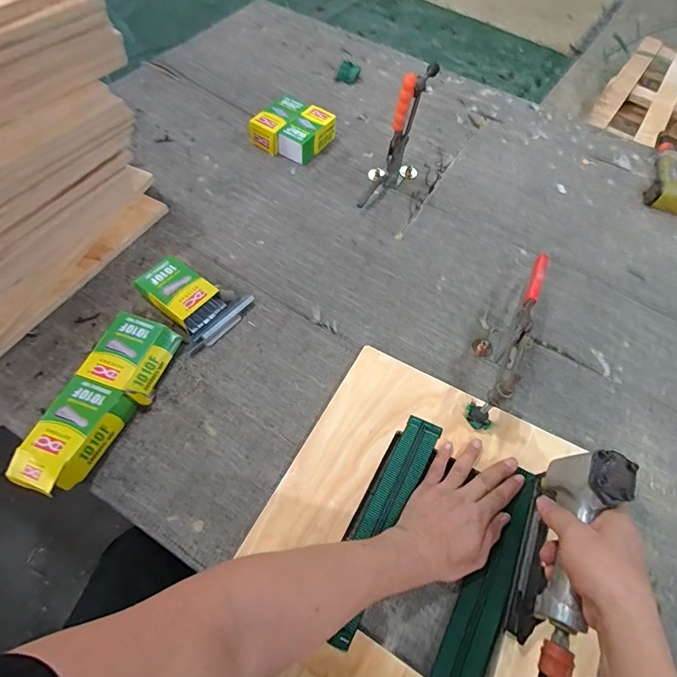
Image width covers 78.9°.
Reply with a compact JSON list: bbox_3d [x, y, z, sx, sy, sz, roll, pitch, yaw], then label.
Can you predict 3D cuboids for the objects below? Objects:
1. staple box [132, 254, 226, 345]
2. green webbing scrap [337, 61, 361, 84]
[{"bbox_3d":[-0.247,-0.070,0.643,0.128,0.035,0.083,41,65,18],"label":"staple box"},{"bbox_3d":[0.025,-0.665,1.025,0.051,0.007,0.087,14,60,4],"label":"green webbing scrap"}]

